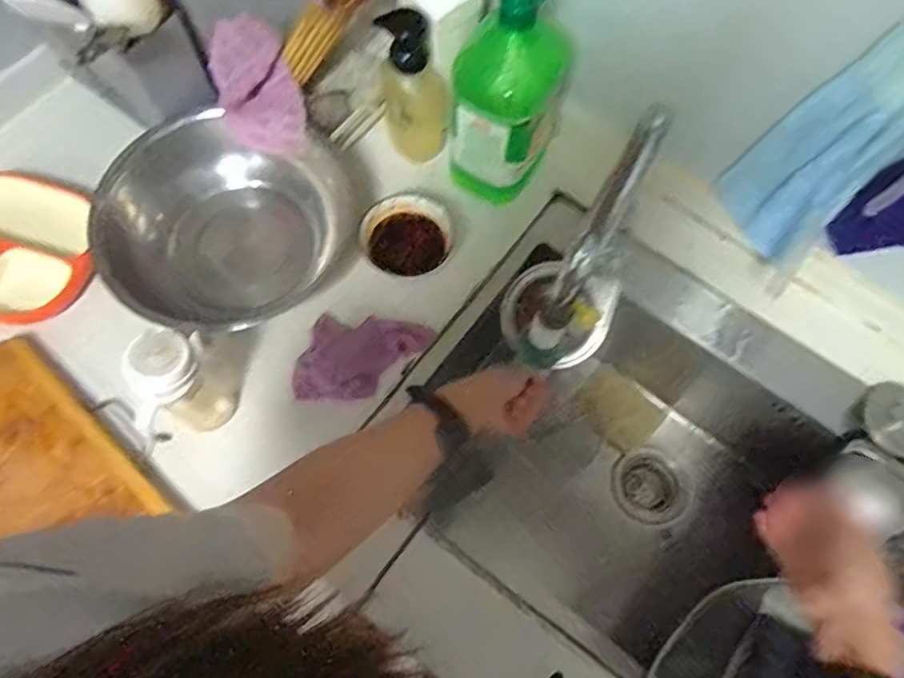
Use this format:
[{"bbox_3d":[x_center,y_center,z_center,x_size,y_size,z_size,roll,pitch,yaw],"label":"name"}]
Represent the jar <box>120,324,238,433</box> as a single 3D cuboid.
[{"bbox_3d":[-0.270,0.049,0.631,0.054,0.176,0.073,25,73,6],"label":"jar"}]

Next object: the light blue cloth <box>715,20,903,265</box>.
[{"bbox_3d":[0.363,-0.188,0.589,0.025,0.338,0.109,-40,78,-13],"label":"light blue cloth"}]

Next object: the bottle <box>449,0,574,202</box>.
[{"bbox_3d":[0.063,-0.265,0.690,0.122,0.272,0.103,16,72,3],"label":"bottle"}]

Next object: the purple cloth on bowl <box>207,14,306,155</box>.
[{"bbox_3d":[-0.225,-0.284,0.716,0.091,0.101,0.109,-18,74,-7],"label":"purple cloth on bowl"}]

